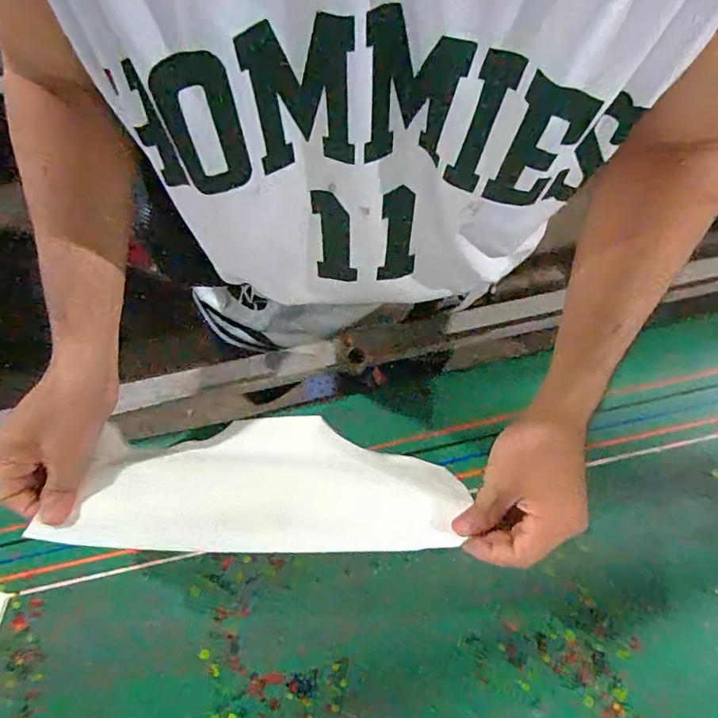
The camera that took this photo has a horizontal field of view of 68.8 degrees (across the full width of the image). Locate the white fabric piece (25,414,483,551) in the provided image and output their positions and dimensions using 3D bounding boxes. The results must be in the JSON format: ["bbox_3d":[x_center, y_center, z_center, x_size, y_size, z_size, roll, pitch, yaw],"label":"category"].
[{"bbox_3d":[-0.087,0.103,0.475,0.333,0.054,0.155,0,35,-5],"label":"white fabric piece"}]

